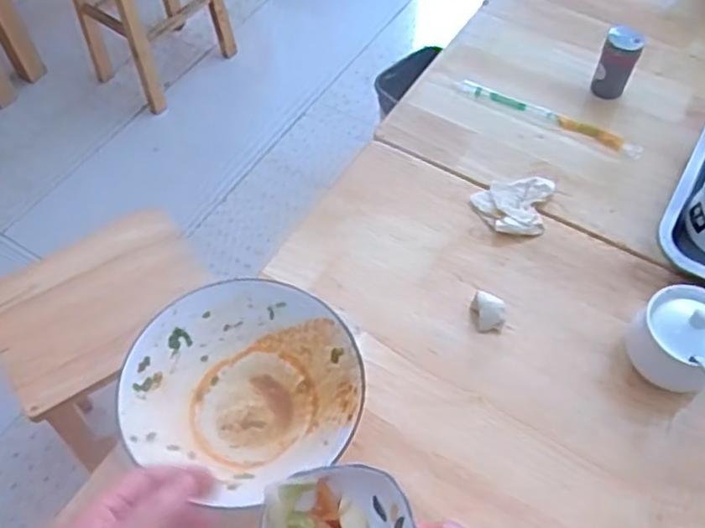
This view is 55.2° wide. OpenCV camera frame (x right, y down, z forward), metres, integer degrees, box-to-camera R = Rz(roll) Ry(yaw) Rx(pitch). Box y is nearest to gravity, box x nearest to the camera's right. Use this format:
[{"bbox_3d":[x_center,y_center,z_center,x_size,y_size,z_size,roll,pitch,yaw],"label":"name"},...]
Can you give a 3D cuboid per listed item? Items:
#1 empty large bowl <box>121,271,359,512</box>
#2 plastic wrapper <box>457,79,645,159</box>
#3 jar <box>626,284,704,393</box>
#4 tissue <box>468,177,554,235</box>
[{"bbox_3d":[-0.089,0.114,0.597,0.193,0.082,0.179,2,53,-3],"label":"empty large bowl"},{"bbox_3d":[0.245,-0.187,0.843,0.238,0.010,0.029,28,56,16],"label":"plastic wrapper"},{"bbox_3d":[0.300,0.075,0.617,0.078,0.085,0.089,-32,62,-21],"label":"jar"},{"bbox_3d":[0.184,-0.066,0.756,0.092,0.016,0.075,-3,53,-7],"label":"tissue"}]

